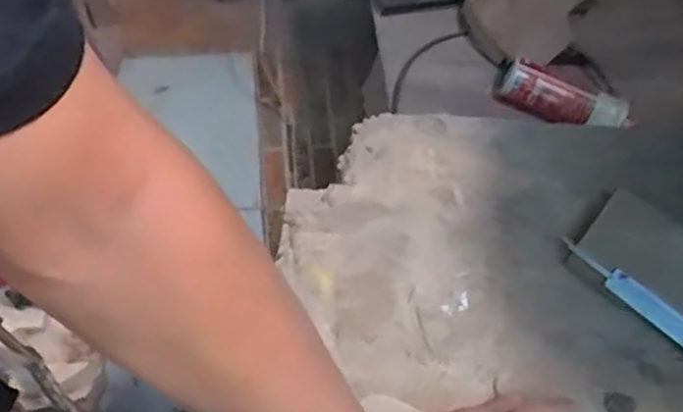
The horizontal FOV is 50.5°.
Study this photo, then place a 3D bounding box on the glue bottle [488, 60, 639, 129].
[{"bbox_3d":[0.339,-0.164,1.106,0.197,0.060,0.066,16,61,-8],"label":"glue bottle"}]

